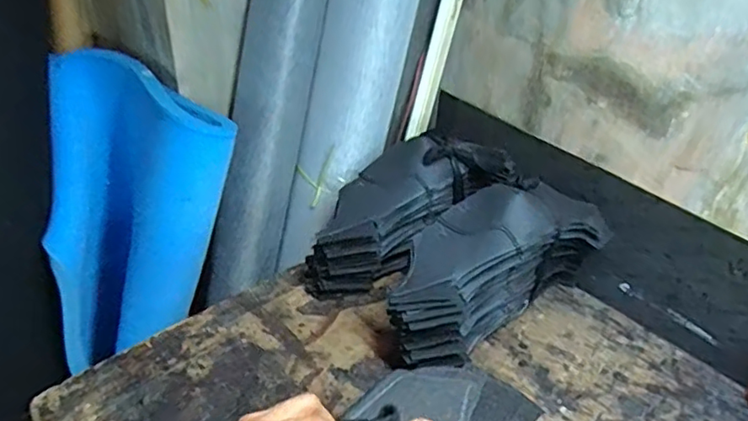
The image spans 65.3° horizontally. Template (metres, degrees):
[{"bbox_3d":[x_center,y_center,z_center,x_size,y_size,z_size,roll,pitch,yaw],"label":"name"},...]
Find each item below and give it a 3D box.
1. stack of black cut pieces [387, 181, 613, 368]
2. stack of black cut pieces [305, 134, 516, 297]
[{"bbox_3d":[0.146,0.063,0.702,0.309,0.179,0.106,-21,42,-29],"label":"stack of black cut pieces"},{"bbox_3d":[0.028,-0.001,0.776,0.303,0.140,0.106,-39,45,-3],"label":"stack of black cut pieces"}]

